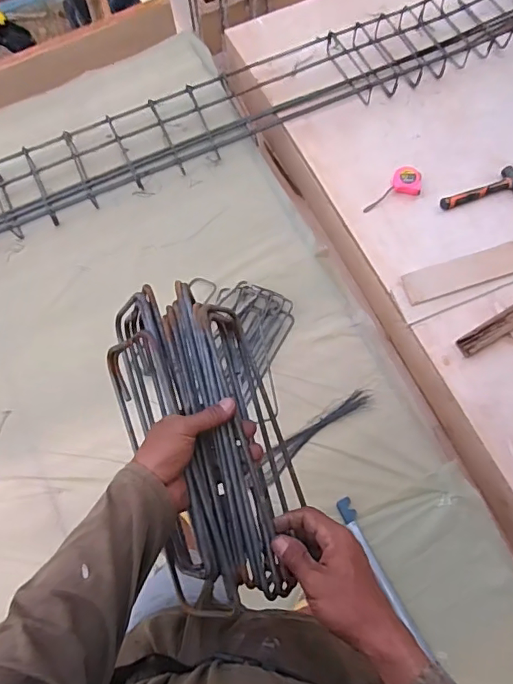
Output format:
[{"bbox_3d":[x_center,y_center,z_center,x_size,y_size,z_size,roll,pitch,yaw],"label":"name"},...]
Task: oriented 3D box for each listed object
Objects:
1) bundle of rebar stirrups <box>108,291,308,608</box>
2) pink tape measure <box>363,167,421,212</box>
[{"bbox_3d":[-0.054,0.112,0.548,0.162,0.123,0.336,-13,84,-3],"label":"bundle of rebar stirrups"},{"bbox_3d":[0.456,-0.499,1.704,0.220,0.041,0.113,-34,70,3],"label":"pink tape measure"}]

